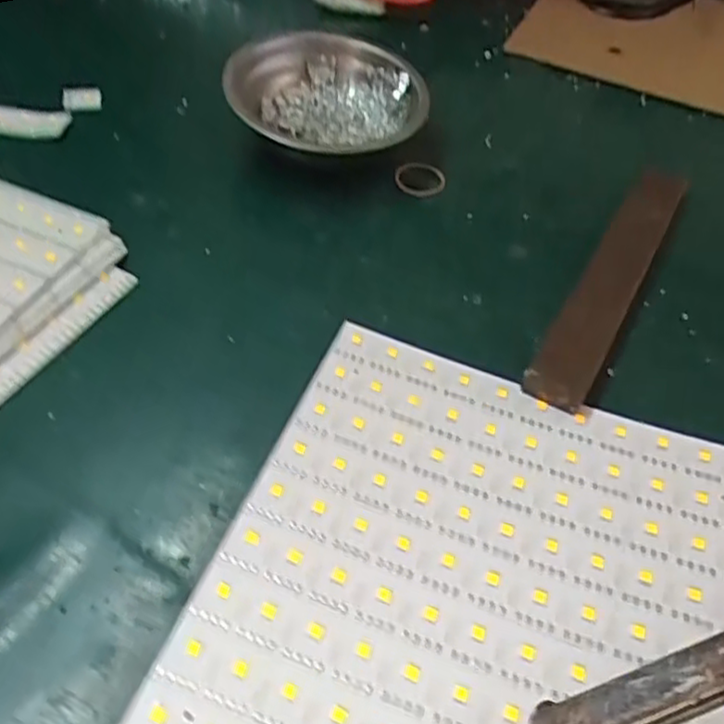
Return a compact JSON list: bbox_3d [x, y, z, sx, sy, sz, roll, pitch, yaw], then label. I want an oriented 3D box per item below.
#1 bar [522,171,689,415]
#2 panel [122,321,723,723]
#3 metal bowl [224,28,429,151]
[{"bbox_3d":[0.141,-0.049,0.402,0.031,0.022,0.200,27,52,15],"label":"bar"},{"bbox_3d":[0.052,0.090,0.290,0.210,0.011,0.208,20,51,10],"label":"panel"},{"bbox_3d":[-0.023,-0.159,0.459,0.118,0.046,0.118,3,50,-4],"label":"metal bowl"}]

